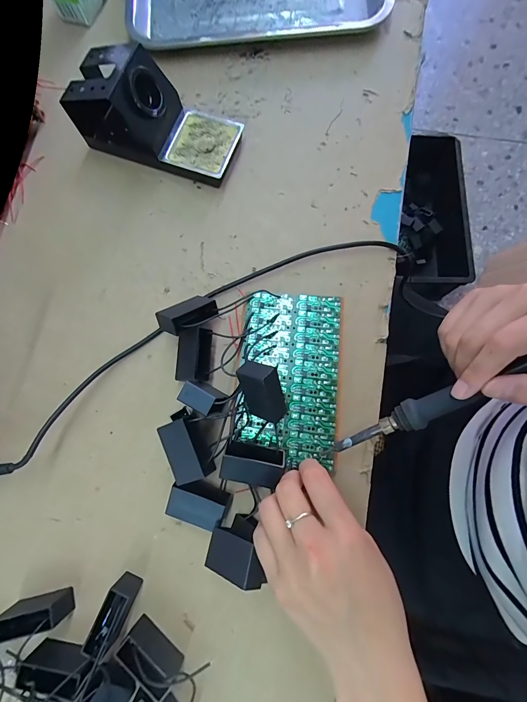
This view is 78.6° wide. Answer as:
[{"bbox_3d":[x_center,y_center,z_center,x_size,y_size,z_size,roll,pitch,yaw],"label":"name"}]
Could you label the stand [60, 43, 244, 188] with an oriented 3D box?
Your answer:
[{"bbox_3d":[-0.111,-0.238,0.325,0.165,0.072,0.074,16,79,5],"label":"stand"}]

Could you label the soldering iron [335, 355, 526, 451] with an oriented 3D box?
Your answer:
[{"bbox_3d":[0.138,0.032,0.229,0.194,0.013,0.019,-31,78,22],"label":"soldering iron"}]

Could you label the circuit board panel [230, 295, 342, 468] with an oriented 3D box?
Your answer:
[{"bbox_3d":[0.023,0.020,0.294,0.089,0.005,0.152,5,79,2],"label":"circuit board panel"}]

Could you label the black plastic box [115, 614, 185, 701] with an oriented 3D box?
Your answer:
[{"bbox_3d":[-0.088,0.239,0.252,0.048,0.029,0.019,38,82,8],"label":"black plastic box"}]

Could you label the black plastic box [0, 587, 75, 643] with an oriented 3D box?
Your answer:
[{"bbox_3d":[-0.187,0.215,0.262,0.048,0.029,0.019,-11,79,-1],"label":"black plastic box"}]

